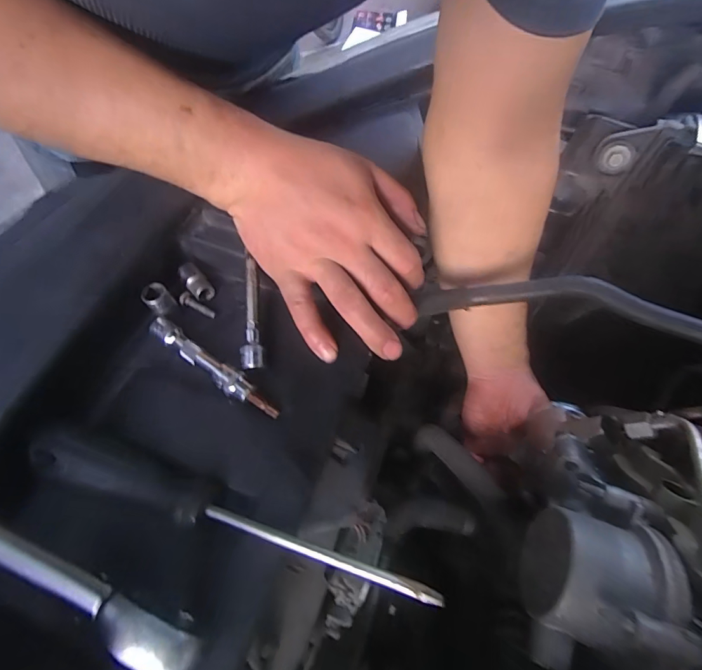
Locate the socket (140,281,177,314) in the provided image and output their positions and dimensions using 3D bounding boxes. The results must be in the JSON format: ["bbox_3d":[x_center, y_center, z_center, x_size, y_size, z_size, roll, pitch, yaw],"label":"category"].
[{"bbox_3d":[-0.134,-0.024,0.281,0.017,0.017,0.018,-38,67,-17],"label":"socket"}]

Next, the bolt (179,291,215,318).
[{"bbox_3d":[-0.111,-0.021,0.292,0.027,0.008,0.010,30,67,16],"label":"bolt"}]

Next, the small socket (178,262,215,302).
[{"bbox_3d":[-0.115,-0.040,0.298,0.014,0.011,0.031,-36,67,-16],"label":"small socket"}]

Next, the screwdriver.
[{"bbox_3d":[-0.068,0.092,0.214,0.226,0.023,0.026,15,64,10],"label":"screwdriver"}]

